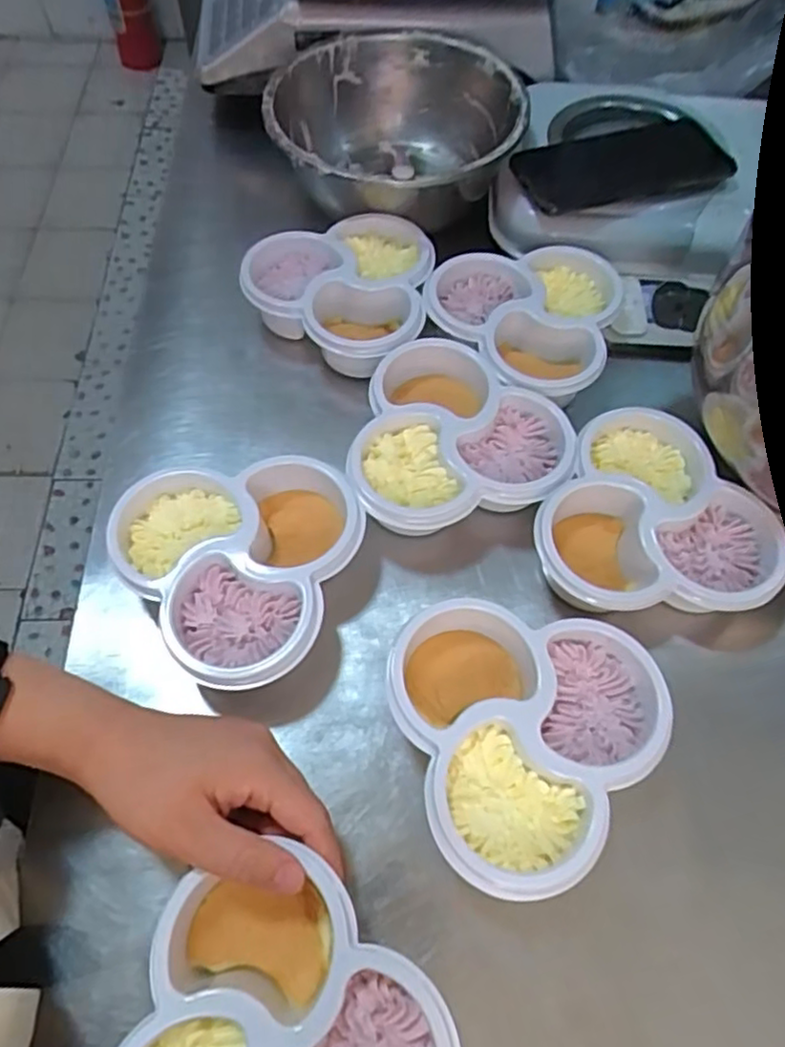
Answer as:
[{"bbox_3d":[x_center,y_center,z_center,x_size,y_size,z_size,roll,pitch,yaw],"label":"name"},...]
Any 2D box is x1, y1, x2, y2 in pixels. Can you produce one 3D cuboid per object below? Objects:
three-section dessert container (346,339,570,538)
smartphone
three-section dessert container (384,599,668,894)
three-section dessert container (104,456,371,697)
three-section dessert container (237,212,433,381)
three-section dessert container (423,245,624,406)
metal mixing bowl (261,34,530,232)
[{"bbox_3d":[0.044,-0.054,0.441,0.132,0.044,0.138,4,62,0],"label":"three-section dessert container"},{"bbox_3d":[0.188,-0.294,0.546,0.177,0.011,0.087,-12,64,-6],"label":"smartphone"},{"bbox_3d":[0.073,0.107,0.353,0.132,0.048,0.138,-17,64,-11],"label":"three-section dessert container"},{"bbox_3d":[-0.086,0.032,0.389,0.136,0.045,0.129,1,62,-2],"label":"three-section dessert container"},{"bbox_3d":[-0.041,-0.175,0.507,0.133,0.045,0.138,1,62,-2],"label":"three-section dessert container"},{"bbox_3d":[0.092,-0.152,0.491,0.133,0.039,0.135,1,62,-2],"label":"three-section dessert container"},{"bbox_3d":[0.002,-0.324,0.567,0.201,0.077,0.207,1,62,-2],"label":"metal mixing bowl"}]

